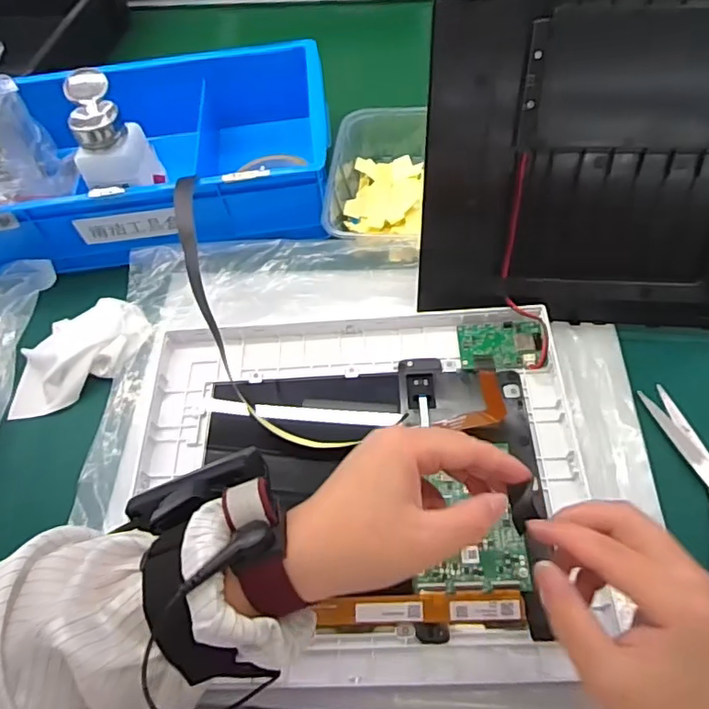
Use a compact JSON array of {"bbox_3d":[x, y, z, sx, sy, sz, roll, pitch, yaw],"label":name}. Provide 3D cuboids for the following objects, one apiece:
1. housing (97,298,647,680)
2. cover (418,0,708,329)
[{"bbox_3d":[-0.005,0.083,0.399,0.308,0.033,0.255,-3,59,3],"label":"housing"},{"bbox_3d":[0.170,-0.147,0.362,0.242,0.287,0.012,2,36,4],"label":"cover"}]

